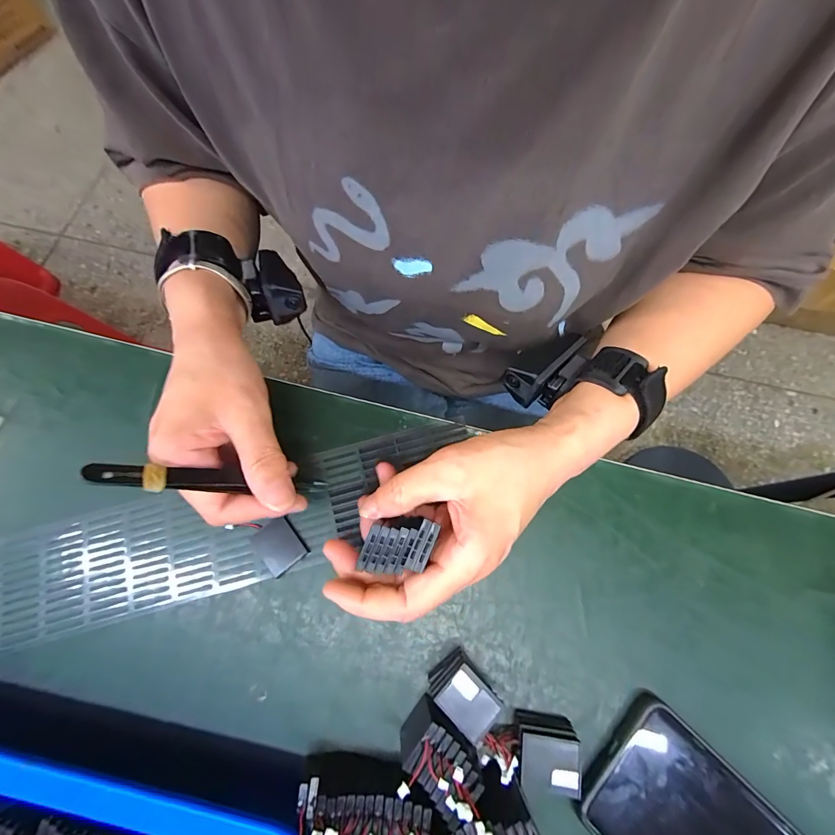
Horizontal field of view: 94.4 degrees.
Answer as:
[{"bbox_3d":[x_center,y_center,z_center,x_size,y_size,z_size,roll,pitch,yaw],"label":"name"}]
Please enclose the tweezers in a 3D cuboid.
[{"bbox_3d":[-0.101,0.035,0.213,0.018,0.127,0.013,-18,69,33],"label":"tweezers"}]

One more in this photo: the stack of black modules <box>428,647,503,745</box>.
[{"bbox_3d":[0.027,0.155,0.219,0.034,0.025,0.027,41,76,11],"label":"stack of black modules"}]

